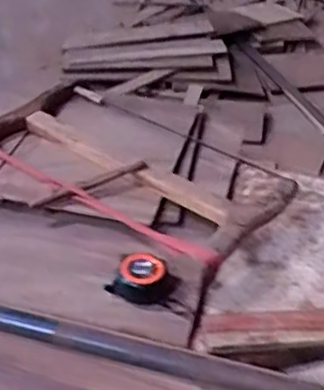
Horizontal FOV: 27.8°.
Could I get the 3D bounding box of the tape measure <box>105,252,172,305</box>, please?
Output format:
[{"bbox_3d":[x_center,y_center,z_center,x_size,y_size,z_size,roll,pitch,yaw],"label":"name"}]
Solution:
[{"bbox_3d":[-0.025,0.105,0.799,0.069,0.052,0.049,14,35,15],"label":"tape measure"}]

